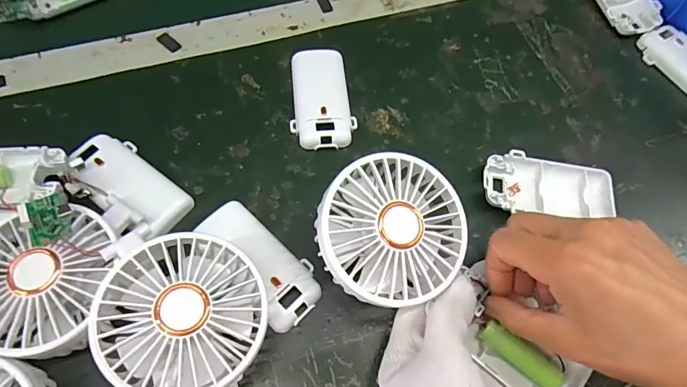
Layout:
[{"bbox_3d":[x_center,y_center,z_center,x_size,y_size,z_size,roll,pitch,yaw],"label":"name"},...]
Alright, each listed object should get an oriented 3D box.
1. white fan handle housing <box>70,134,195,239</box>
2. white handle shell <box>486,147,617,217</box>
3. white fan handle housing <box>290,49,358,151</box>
[{"bbox_3d":[-0.153,-0.003,0.305,0.097,0.018,0.051,36,40,13],"label":"white fan handle housing"},{"bbox_3d":[0.153,-0.005,0.327,0.094,0.017,0.047,1,64,-3],"label":"white handle shell"},{"bbox_3d":[-0.018,-0.081,0.354,0.050,0.016,0.097,-1,65,-4],"label":"white fan handle housing"}]

